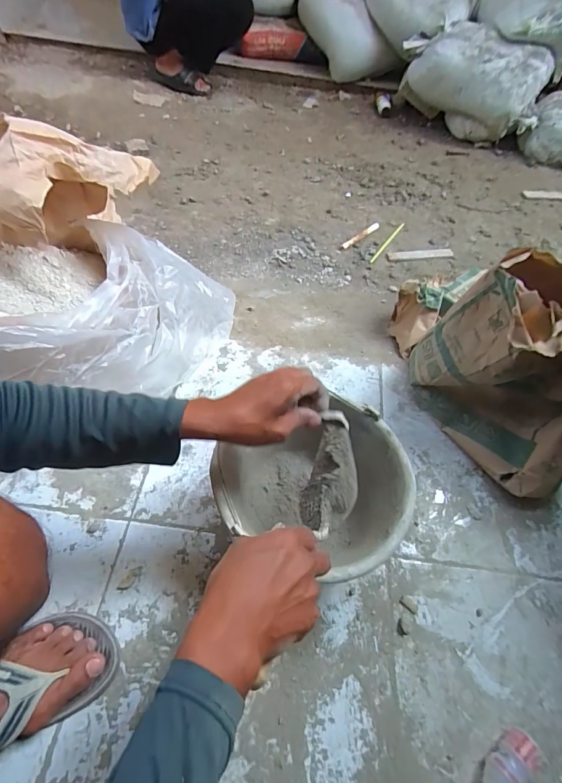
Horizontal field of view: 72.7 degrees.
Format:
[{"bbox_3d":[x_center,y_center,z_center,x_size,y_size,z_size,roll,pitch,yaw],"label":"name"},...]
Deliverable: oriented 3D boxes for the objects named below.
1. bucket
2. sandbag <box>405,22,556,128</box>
[{"bbox_3d":[0.040,0.158,0.537,0.246,0.167,0.216,-9,56,-12],"label":"bucket"},{"bbox_3d":[0.693,-1.130,1.361,0.428,0.224,0.262,36,59,20],"label":"sandbag"}]

